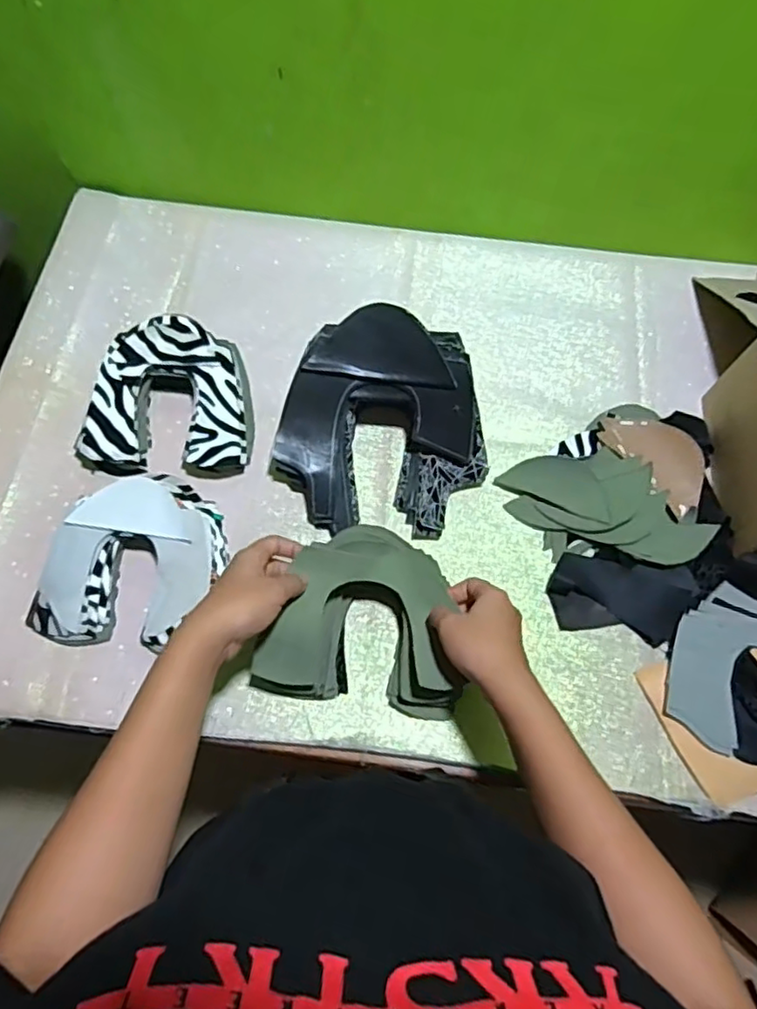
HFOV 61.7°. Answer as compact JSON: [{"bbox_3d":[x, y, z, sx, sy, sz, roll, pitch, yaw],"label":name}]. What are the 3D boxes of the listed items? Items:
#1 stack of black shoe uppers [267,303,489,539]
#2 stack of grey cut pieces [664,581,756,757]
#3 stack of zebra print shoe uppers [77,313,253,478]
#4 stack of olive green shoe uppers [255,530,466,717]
[{"bbox_3d":[0.007,-0.088,0.613,0.211,0.103,0.222,18,68,6],"label":"stack of black shoe uppers"},{"bbox_3d":[0.341,0.159,0.561,0.159,0.025,0.136,28,69,10],"label":"stack of grey cut pieces"},{"bbox_3d":[-0.216,-0.110,0.640,0.174,0.061,0.150,-1,67,-2],"label":"stack of zebra print shoe uppers"},{"bbox_3d":[-0.012,0.097,0.559,0.167,0.064,0.148,8,67,2],"label":"stack of olive green shoe uppers"}]

